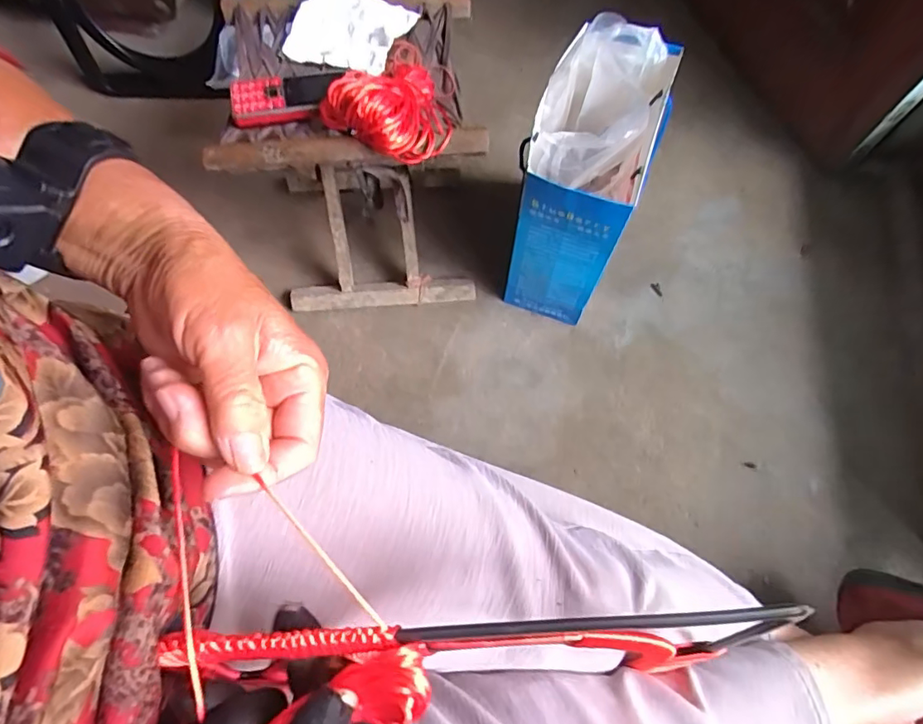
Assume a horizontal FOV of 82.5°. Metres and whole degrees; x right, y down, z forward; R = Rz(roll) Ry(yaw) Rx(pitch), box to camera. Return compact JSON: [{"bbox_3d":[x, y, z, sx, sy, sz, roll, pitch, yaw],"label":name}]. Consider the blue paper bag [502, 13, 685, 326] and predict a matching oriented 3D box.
[{"bbox_3d":[0.155,-0.226,0.695,0.134,0.314,0.232,20,69,8],"label":"blue paper bag"}]

